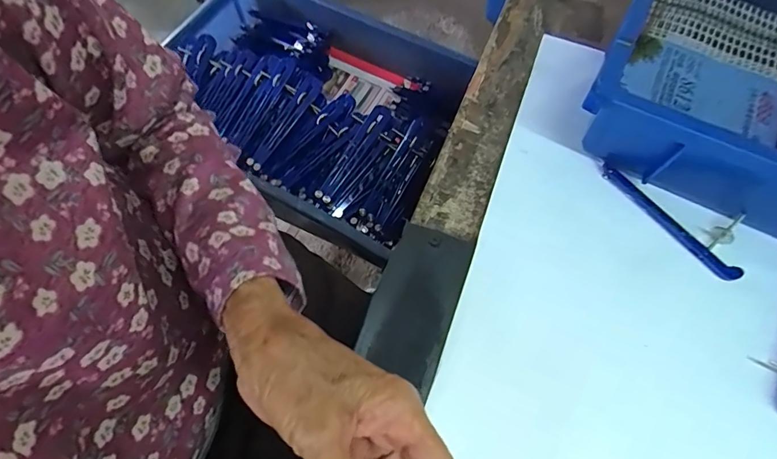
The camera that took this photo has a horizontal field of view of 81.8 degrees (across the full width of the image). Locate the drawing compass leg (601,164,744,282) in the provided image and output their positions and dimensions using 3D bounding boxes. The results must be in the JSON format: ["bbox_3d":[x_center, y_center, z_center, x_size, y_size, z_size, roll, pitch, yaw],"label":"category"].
[{"bbox_3d":[0.208,-0.007,0.334,0.015,0.007,0.118,-34,68,-19],"label":"drawing compass leg"}]

